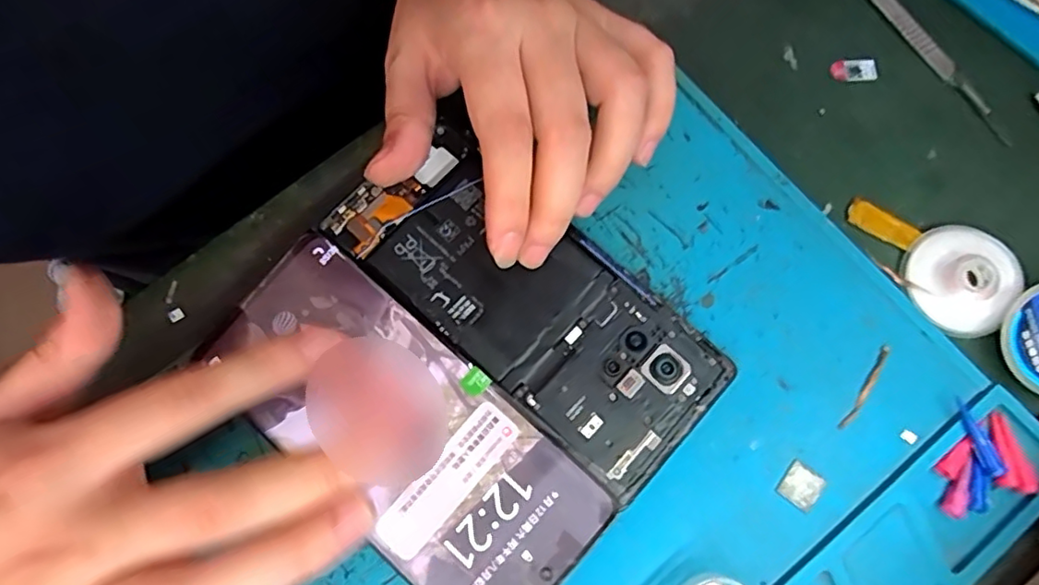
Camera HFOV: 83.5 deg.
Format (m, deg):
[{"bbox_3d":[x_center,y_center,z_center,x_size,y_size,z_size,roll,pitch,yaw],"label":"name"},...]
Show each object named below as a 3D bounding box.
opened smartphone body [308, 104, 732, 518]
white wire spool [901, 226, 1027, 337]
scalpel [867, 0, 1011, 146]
[{"bbox_3d":[0.002,0.001,0.232,0.160,0.007,0.074,39,79,10],"label":"opened smartphone body"},{"bbox_3d":[0.177,-0.006,0.232,0.038,0.012,0.040,0,75,1],"label":"white wire spool"},{"bbox_3d":[0.179,-0.123,0.270,0.009,0.006,0.132,-29,76,-6],"label":"scalpel"}]

